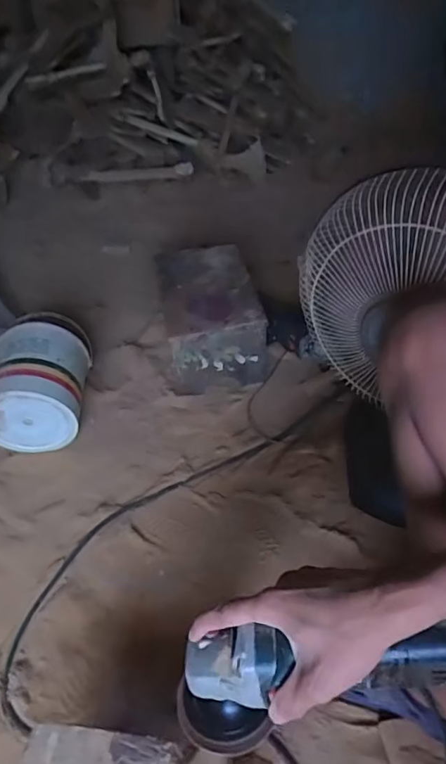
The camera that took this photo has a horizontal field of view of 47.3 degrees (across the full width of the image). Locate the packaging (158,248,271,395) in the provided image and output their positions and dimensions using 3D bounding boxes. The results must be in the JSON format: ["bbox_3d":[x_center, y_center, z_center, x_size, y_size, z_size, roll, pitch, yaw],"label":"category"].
[{"bbox_3d":[-0.034,-0.145,1.149,0.204,0.192,0.288,-10,42,-9],"label":"packaging"}]

